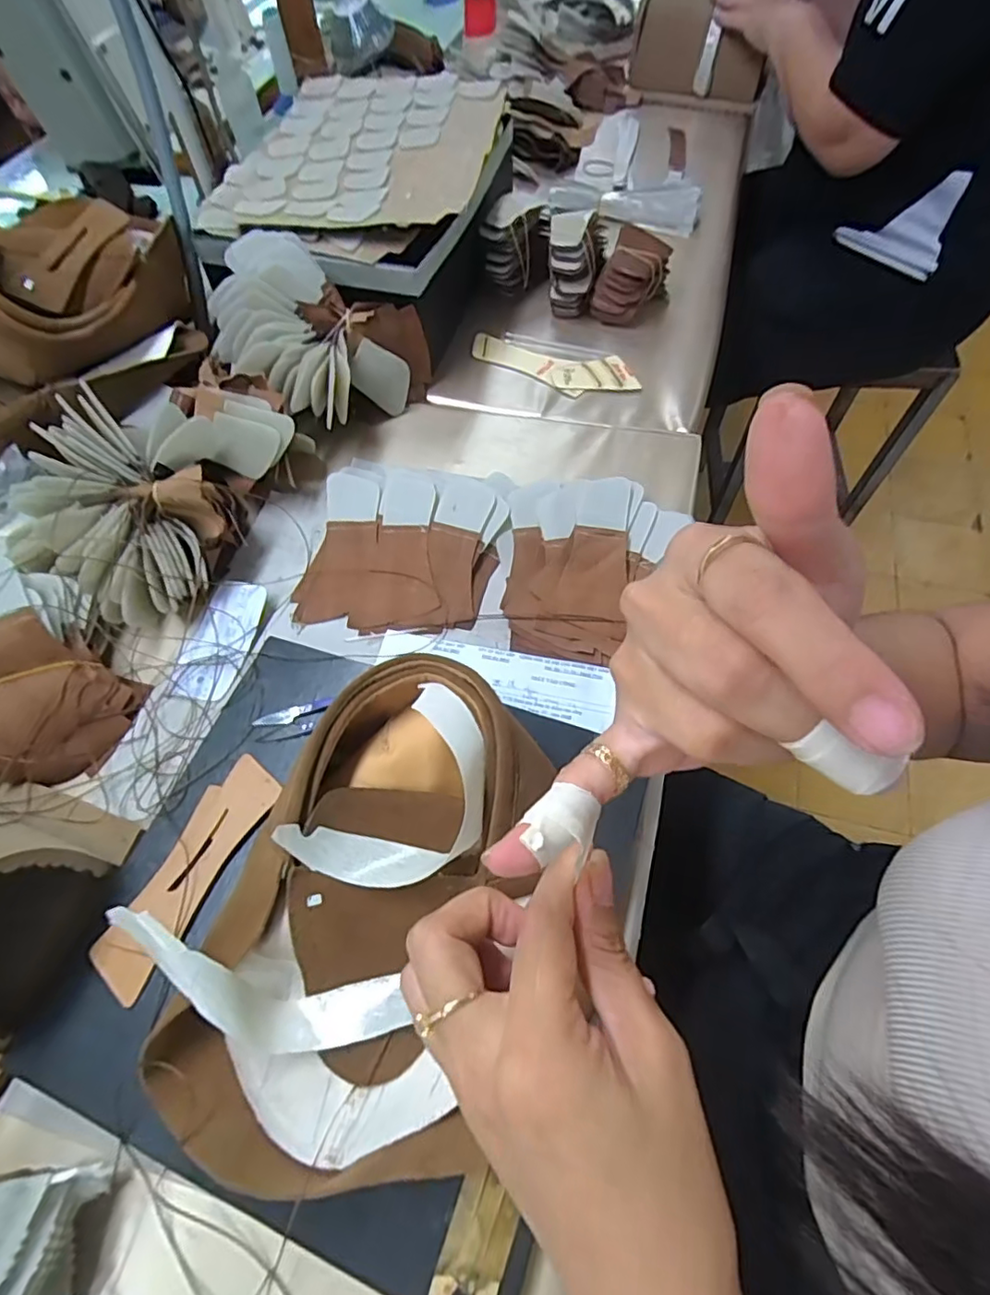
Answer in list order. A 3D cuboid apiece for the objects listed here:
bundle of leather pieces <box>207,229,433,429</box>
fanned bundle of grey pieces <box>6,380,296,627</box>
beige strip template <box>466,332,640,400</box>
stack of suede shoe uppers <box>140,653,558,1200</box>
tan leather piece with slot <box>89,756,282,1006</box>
[{"bbox_3d":[-0.180,-0.288,0.564,0.183,0.117,0.146,18,64,12],"label":"bundle of leather pieces"},{"bbox_3d":[-0.283,-0.137,0.491,0.157,0.089,0.218,19,64,13],"label":"fanned bundle of grey pieces"},{"bbox_3d":[0.060,-0.306,0.644,0.191,0.007,0.063,16,67,13],"label":"beige strip template"},{"bbox_3d":[-0.064,0.147,0.339,0.156,0.083,0.274,20,64,14],"label":"stack of suede shoe uppers"},{"bbox_3d":[-0.194,0.140,0.375,0.042,0.006,0.146,27,67,13],"label":"tan leather piece with slot"}]

